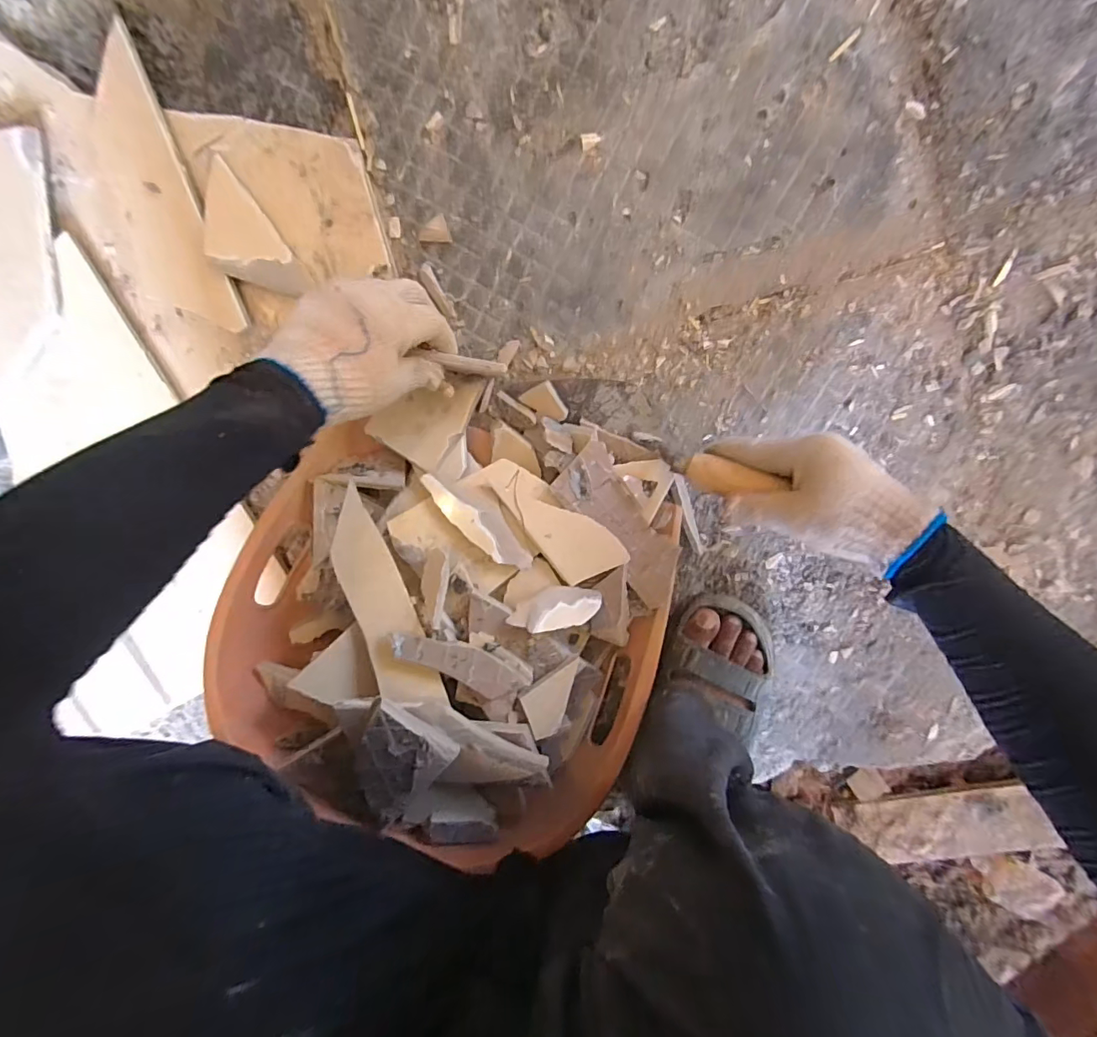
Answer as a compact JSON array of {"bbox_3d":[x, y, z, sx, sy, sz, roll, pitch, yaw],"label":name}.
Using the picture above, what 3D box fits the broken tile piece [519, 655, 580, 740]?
[{"bbox_3d":[0.008,0.154,0.415,0.060,0.009,0.047,-30,102,-16],"label":"broken tile piece"}]

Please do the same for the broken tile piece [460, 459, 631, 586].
[{"bbox_3d":[-0.001,0.000,0.453,0.153,0.014,0.057,42,100,0],"label":"broken tile piece"}]

